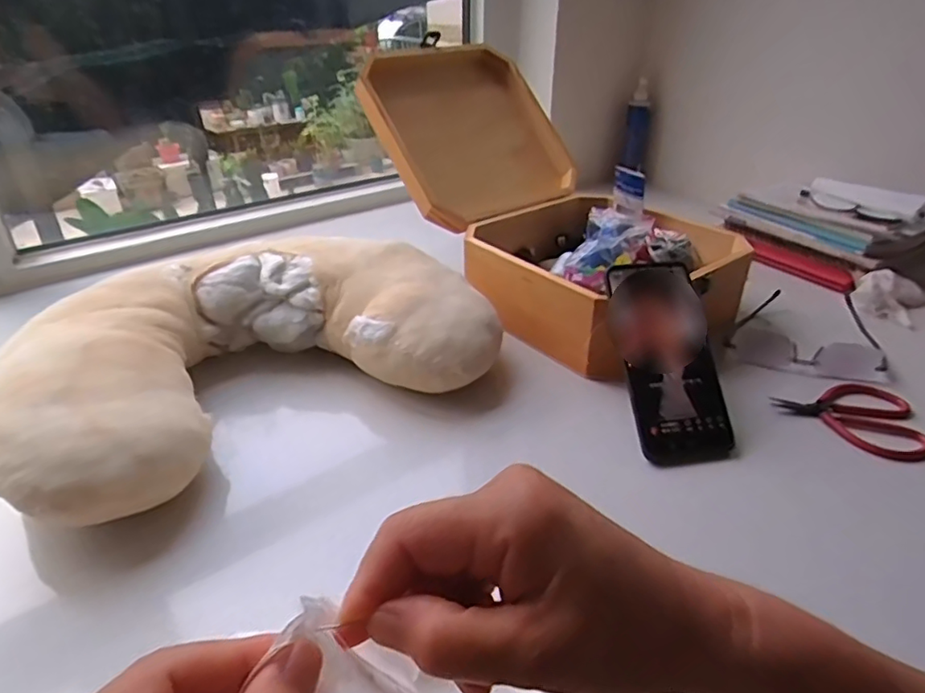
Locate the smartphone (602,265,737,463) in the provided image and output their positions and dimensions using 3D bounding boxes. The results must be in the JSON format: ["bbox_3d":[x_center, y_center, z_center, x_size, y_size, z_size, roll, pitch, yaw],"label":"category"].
[{"bbox_3d":[0.167,0.009,0.472,0.076,0.164,0.017,-7,-12,-6],"label":"smartphone"}]

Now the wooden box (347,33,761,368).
[{"bbox_3d":[0.085,-0.180,0.676,0.267,0.213,0.445,-23,39,-33],"label":"wooden box"}]

